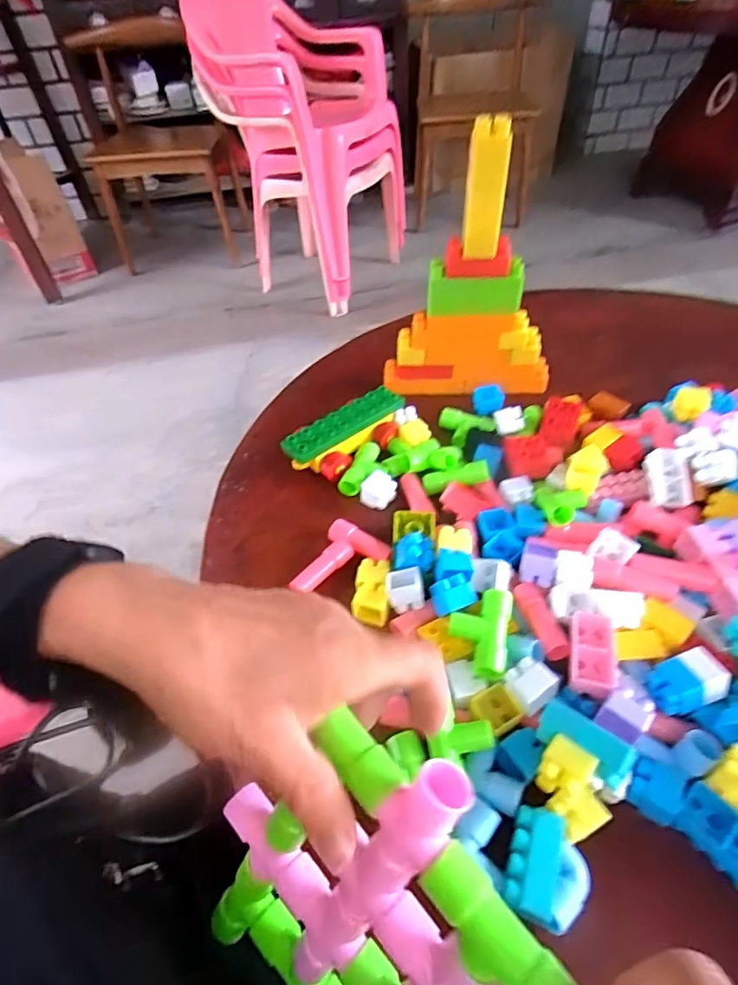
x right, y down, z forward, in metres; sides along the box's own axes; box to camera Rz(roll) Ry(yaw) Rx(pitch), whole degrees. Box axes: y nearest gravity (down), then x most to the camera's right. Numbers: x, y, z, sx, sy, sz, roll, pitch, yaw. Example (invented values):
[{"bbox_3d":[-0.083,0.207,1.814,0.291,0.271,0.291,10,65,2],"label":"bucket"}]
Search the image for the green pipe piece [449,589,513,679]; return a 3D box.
[{"bbox_3d":[0.073,0.090,0.342,0.038,0.014,0.058,9,48,13],"label":"green pipe piece"}]

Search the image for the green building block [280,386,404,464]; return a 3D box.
[{"bbox_3d":[-0.023,-0.066,0.497,0.127,0.010,0.033,-30,67,-24],"label":"green building block"}]

